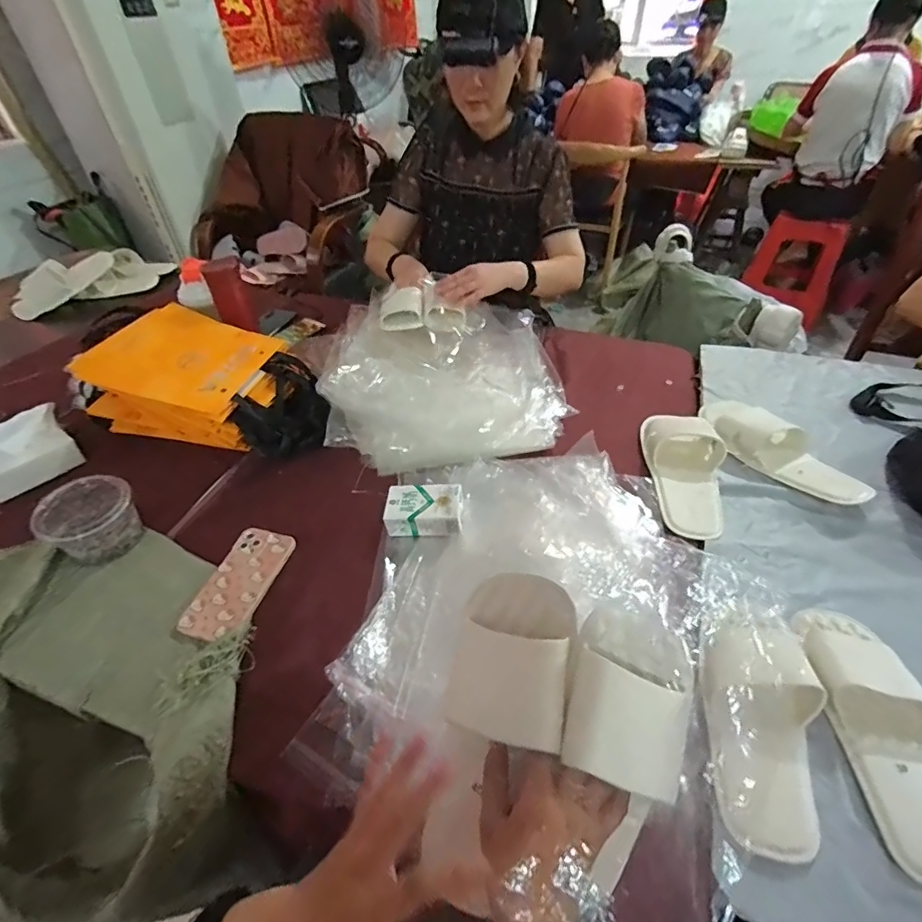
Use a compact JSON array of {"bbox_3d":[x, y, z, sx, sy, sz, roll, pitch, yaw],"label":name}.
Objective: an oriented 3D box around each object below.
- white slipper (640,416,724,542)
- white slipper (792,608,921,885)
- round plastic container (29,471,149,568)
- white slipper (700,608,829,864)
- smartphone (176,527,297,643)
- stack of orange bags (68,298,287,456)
[{"bbox_3d":[0.355,0.009,0.741,0.114,0.047,0.235,5,44,7],"label":"white slipper"},{"bbox_3d":[0.422,0.262,0.480,0.102,0.044,0.257,6,44,8],"label":"white slipper"},{"bbox_3d":[-0.519,0.086,0.666,0.111,0.080,0.111,-1,44,1],"label":"round plastic container"},{"bbox_3d":[0.311,0.265,0.490,0.096,0.062,0.228,12,46,14],"label":"white slipper"},{"bbox_3d":[-0.296,0.163,0.633,0.084,0.015,0.165,11,45,13],"label":"smartphone"},{"bbox_3d":[-0.492,-0.149,0.866,0.327,0.139,0.225,9,45,11],"label":"stack of orange bags"}]

